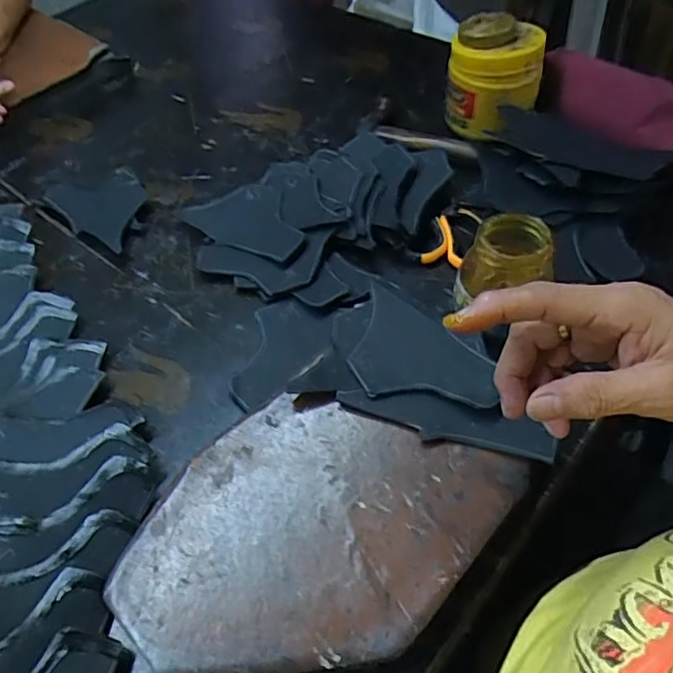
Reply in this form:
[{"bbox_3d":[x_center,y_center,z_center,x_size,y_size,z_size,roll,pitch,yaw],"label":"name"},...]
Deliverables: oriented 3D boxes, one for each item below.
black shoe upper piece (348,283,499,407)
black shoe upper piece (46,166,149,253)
[{"bbox_3d":[0.066,0.004,0.425,0.100,0.006,0.099,3,51,18],"label":"black shoe upper piece"},{"bbox_3d":[-0.238,-0.140,0.607,0.085,0.015,0.133,-38,55,-25],"label":"black shoe upper piece"}]

